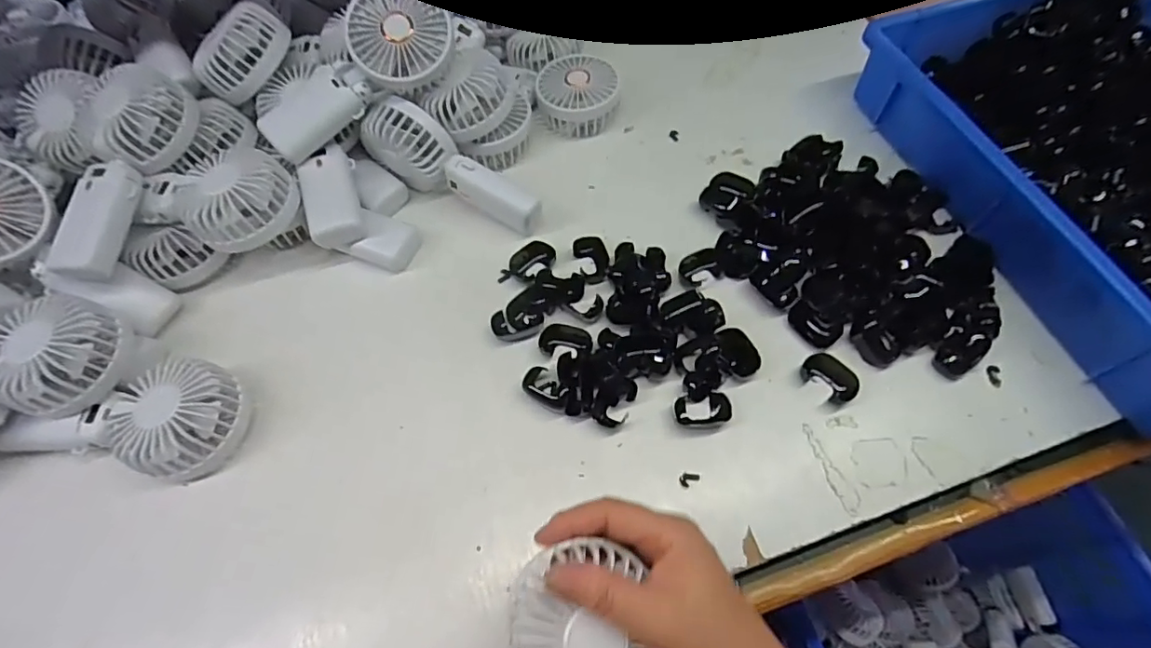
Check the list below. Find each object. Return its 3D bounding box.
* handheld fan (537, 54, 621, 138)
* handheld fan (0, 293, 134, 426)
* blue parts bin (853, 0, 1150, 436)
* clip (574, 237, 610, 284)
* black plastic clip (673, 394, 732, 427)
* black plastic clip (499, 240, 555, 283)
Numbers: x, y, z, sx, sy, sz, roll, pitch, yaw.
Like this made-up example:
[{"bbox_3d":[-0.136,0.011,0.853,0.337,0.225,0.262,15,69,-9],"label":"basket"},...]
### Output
[{"bbox_3d":[0.002,-0.236,0.557,0.082,0.044,0.079,-5,61,-1],"label":"handheld fan"},{"bbox_3d":[-0.413,0.045,0.376,0.179,0.044,0.070,-28,64,-13],"label":"handheld fan"},{"bbox_3d":[0.476,-0.133,0.465,0.280,0.078,0.415,-15,62,-6],"label":"blue parts bin"},{"bbox_3d":[0.015,-0.055,0.478,0.029,0.016,0.041,-6,61,-2],"label":"clip"},{"bbox_3d":[0.097,0.065,0.409,0.043,0.010,0.025,-6,61,-2],"label":"black plastic clip"},{"bbox_3d":[-0.043,-0.053,0.482,0.050,0.014,0.029,-36,66,-17],"label":"black plastic clip"}]

